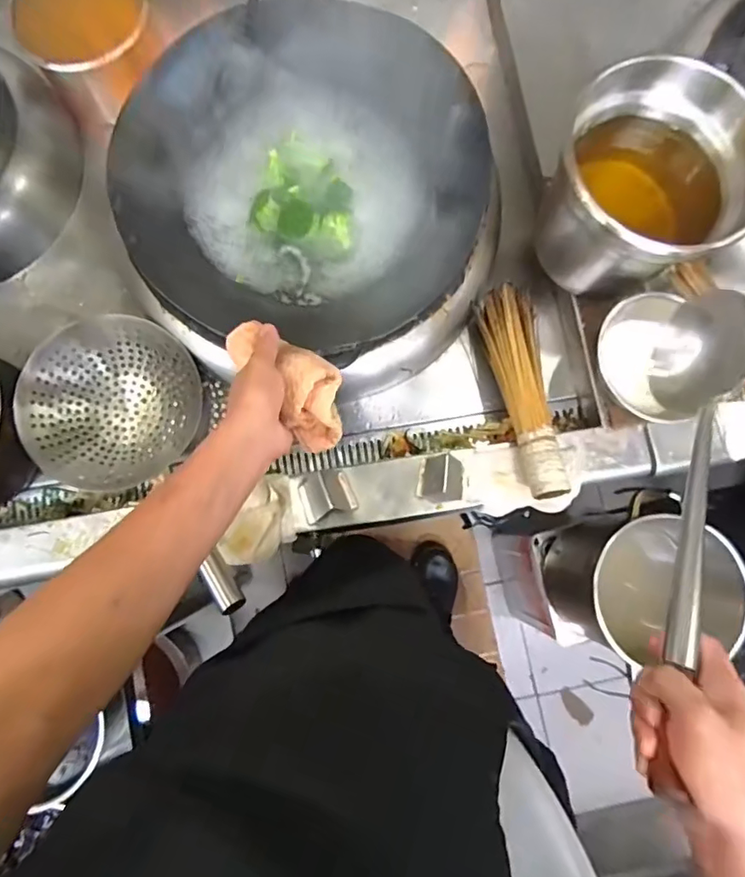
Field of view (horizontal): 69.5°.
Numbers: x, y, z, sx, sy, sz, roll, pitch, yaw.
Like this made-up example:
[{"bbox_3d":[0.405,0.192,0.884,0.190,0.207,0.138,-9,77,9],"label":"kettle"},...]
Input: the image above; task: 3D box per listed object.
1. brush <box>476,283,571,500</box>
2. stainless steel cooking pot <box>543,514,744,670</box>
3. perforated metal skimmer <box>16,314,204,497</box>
[{"bbox_3d":[0.209,-0.064,0.714,0.067,0.055,0.282,-11,80,-3],"label":"brush"},{"bbox_3d":[0.479,0.274,0.974,0.236,0.244,0.239,0,80,-1],"label":"stainless steel cooking pot"},{"bbox_3d":[-0.348,-0.048,0.722,0.204,0.070,0.224,32,81,4],"label":"perforated metal skimmer"}]

